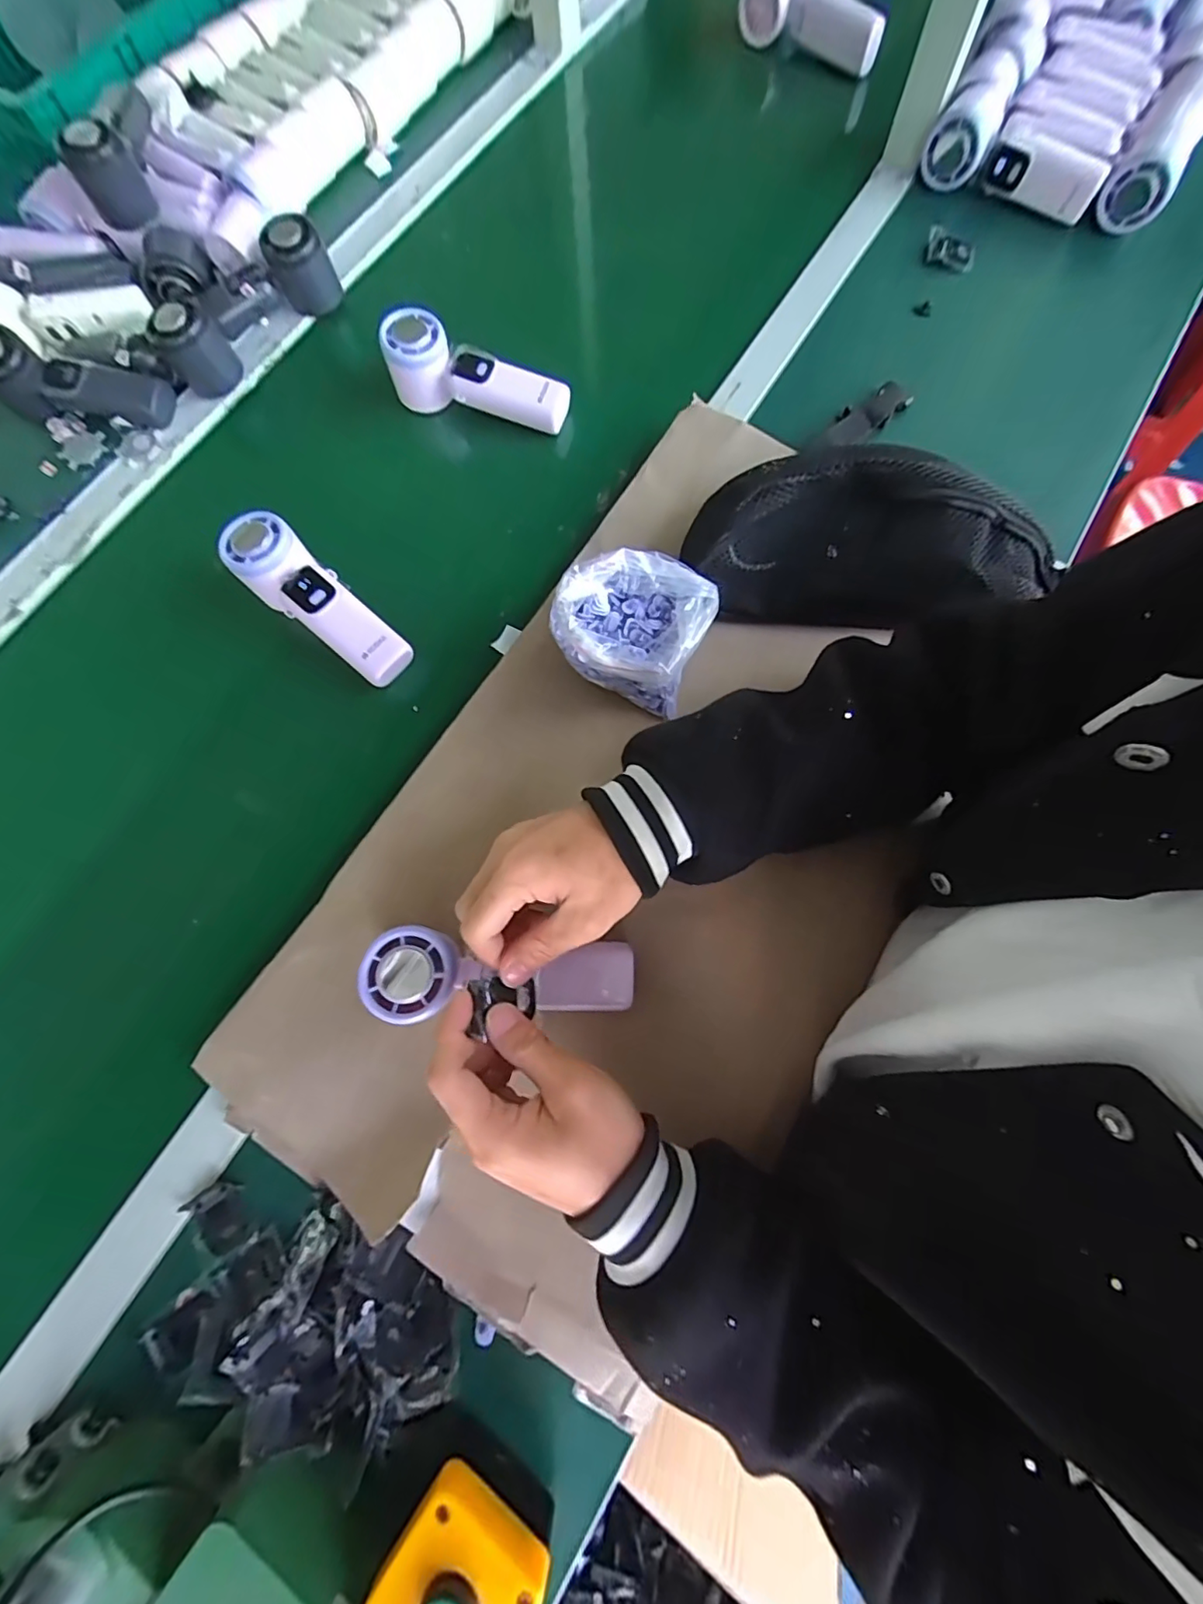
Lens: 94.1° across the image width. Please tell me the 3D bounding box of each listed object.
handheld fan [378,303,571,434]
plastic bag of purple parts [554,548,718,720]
[{"bbox_3d":[-0.110,-0.384,0.506,0.163,0.063,0.049,15,76,6],"label":"handheld fan"},{"bbox_3d":[0.024,-0.127,0.409,0.101,0.070,0.100,25,78,8],"label":"plastic bag of purple parts"}]

